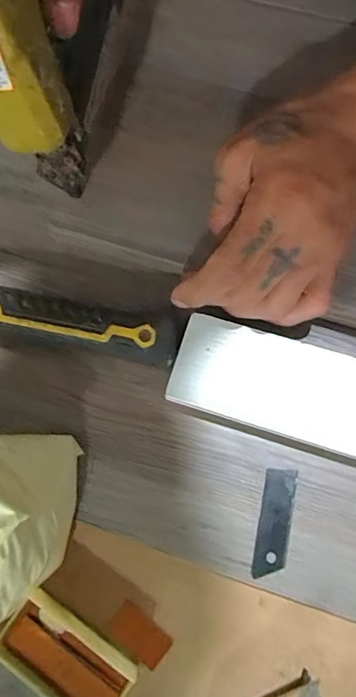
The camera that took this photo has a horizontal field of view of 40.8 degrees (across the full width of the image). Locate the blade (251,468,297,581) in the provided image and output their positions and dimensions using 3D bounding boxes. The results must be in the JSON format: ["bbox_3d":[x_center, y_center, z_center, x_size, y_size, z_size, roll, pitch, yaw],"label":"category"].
[{"bbox_3d":[0.054,0.097,0.266,0.017,0.004,0.057,11,74,5],"label":"blade"}]

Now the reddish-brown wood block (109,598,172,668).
[{"bbox_3d":[-0.021,0.153,0.257,0.033,0.004,0.019,38,78,12],"label":"reddish-brown wood block"}]

